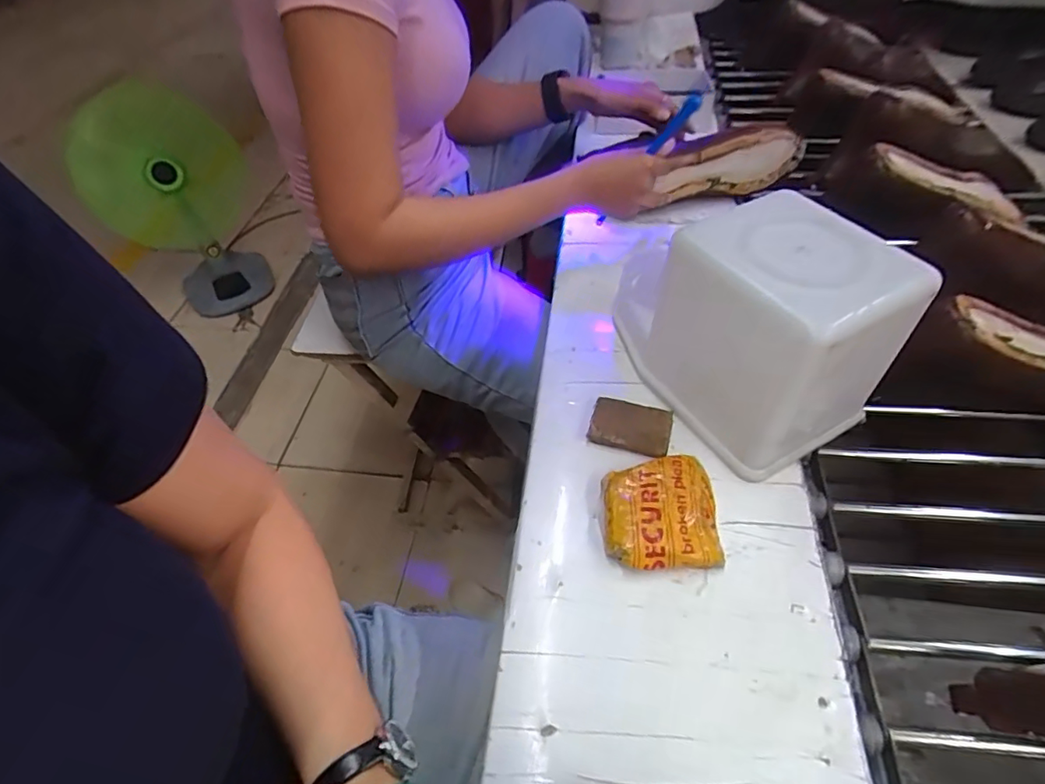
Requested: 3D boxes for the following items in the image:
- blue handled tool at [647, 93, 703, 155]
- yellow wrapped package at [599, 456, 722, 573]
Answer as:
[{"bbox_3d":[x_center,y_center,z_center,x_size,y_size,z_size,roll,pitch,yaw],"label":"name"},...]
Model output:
[{"bbox_3d":[0.161,-0.283,0.579,0.018,0.081,0.014,-32,88,-24],"label":"blue handled tool"},{"bbox_3d":[0.108,0.095,0.434,0.086,0.026,0.087,-2,50,2],"label":"yellow wrapped package"}]

